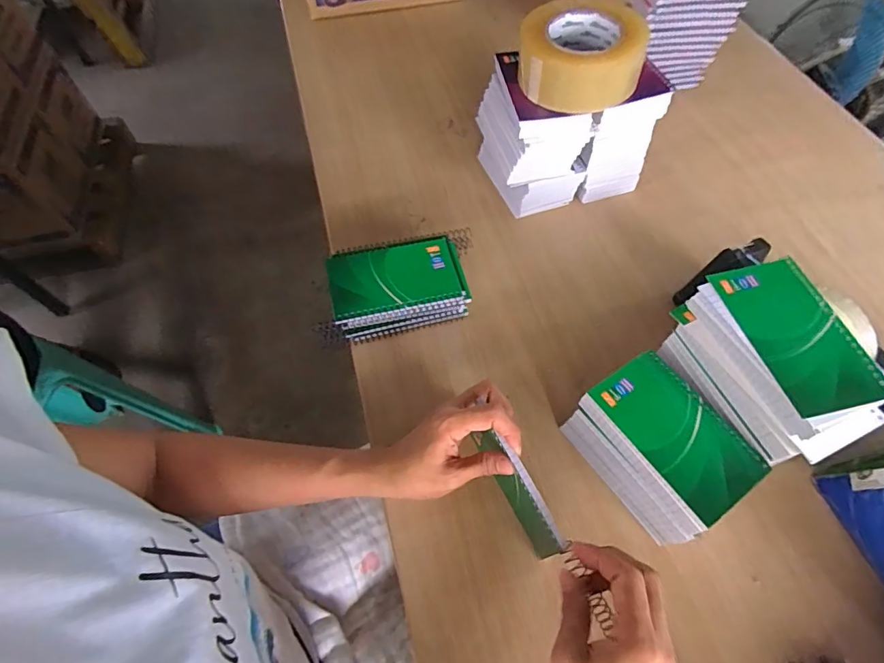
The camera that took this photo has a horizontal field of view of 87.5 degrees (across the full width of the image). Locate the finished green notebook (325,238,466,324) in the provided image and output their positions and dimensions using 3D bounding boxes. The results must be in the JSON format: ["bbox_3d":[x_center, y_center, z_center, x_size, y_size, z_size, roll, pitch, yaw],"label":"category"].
[{"bbox_3d":[-0.051,-0.055,0.480,0.128,0.014,0.080,-12,60,-8],"label":"finished green notebook"}]

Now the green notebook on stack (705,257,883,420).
[{"bbox_3d":[0.272,-0.001,0.355,0.078,0.009,0.127,-12,60,-8],"label":"green notebook on stack"}]

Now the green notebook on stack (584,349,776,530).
[{"bbox_3d":[0.190,0.085,0.383,0.084,0.022,0.127,-30,64,-17],"label":"green notebook on stack"}]

